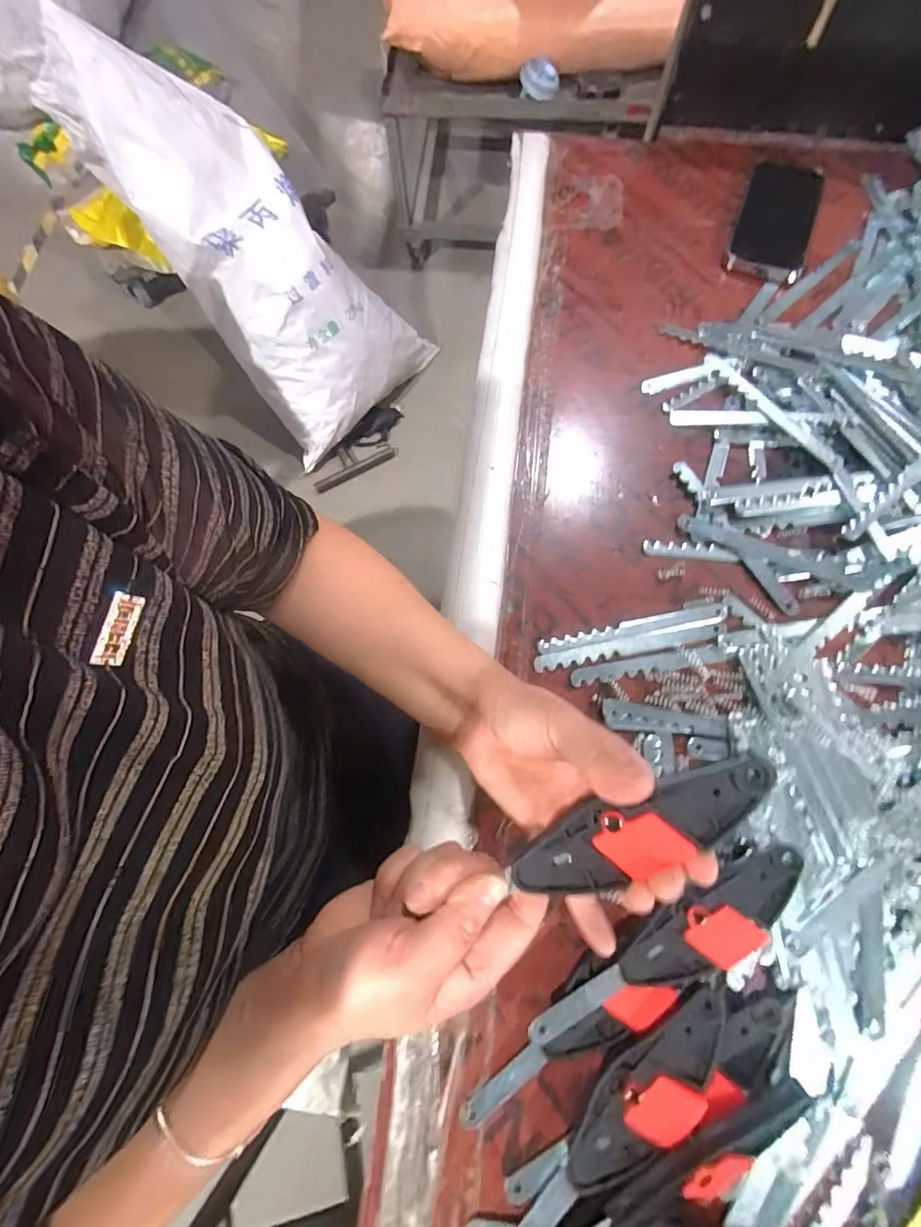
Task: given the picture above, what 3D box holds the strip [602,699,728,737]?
[{"bbox_3d":[0.146,0.076,0.346,0.086,0.005,0.019,7,73,3],"label":"strip"}]

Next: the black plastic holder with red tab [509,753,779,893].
[{"bbox_3d":[0.083,0.102,0.226,0.124,0.009,0.035,-27,75,10],"label":"black plastic holder with red tab"}]

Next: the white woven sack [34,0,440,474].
[{"bbox_3d":[-0.463,-0.781,1.077,0.435,0.260,0.782,-51,120,-12],"label":"white woven sack"}]

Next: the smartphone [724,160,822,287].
[{"bbox_3d":[0.312,-0.388,0.478,0.069,0.009,0.153,18,74,7],"label":"smartphone"}]

